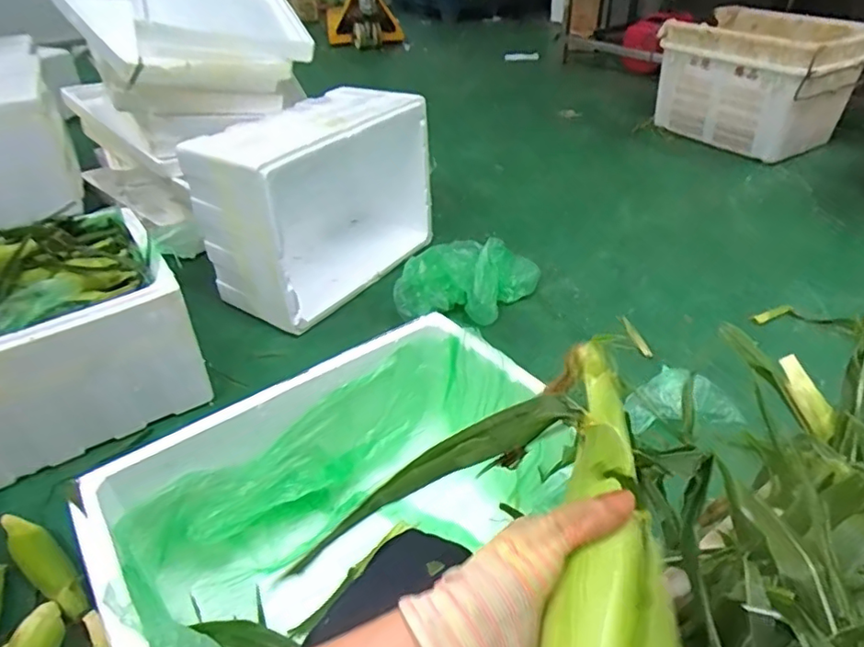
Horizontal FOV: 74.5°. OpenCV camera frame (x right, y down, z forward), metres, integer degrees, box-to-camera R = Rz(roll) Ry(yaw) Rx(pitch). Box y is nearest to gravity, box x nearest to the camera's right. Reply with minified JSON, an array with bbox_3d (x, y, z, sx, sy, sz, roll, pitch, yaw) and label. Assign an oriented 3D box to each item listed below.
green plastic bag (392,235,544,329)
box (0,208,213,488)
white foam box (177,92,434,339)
[{"bbox_3d":[0.098,-0.101,1.489,0.366,0.145,0.257,1,37,4],"label":"green plastic bag"},{"bbox_3d":[-0.790,0.038,1.097,0.554,0.322,0.376,-25,43,-28],"label":"box"},{"bbox_3d":[-0.289,-0.325,1.503,0.300,0.429,0.586,22,43,28],"label":"white foam box"}]

